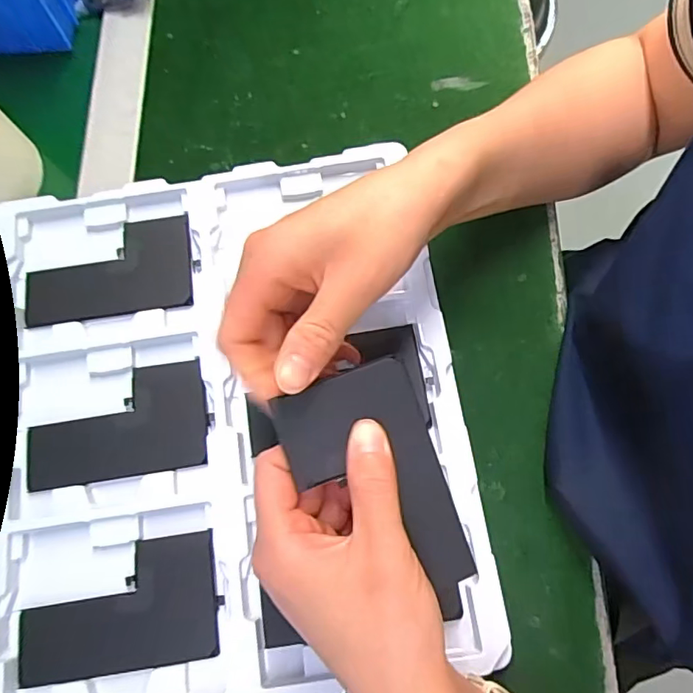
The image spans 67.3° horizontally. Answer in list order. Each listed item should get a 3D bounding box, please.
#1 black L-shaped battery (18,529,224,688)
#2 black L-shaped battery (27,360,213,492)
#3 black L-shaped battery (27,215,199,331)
[{"bbox_3d":[-0.125,0.142,0.286,0.106,0.006,0.064,-8,74,0],"label":"black L-shaped battery"},{"bbox_3d":[-0.137,0.047,0.313,0.107,0.005,0.063,-9,74,0],"label":"black L-shaped battery"},{"bbox_3d":[-0.155,-0.049,0.340,0.109,0.004,0.064,-11,74,-1],"label":"black L-shaped battery"}]

